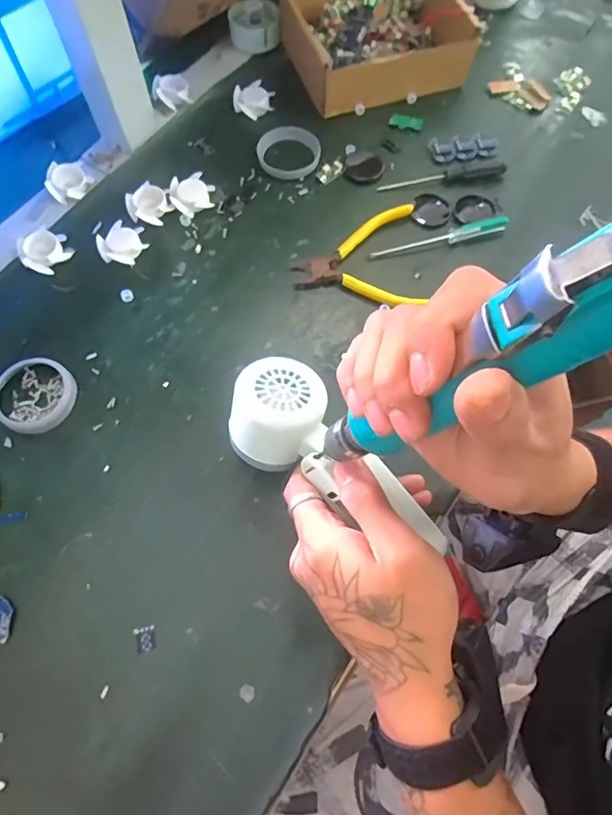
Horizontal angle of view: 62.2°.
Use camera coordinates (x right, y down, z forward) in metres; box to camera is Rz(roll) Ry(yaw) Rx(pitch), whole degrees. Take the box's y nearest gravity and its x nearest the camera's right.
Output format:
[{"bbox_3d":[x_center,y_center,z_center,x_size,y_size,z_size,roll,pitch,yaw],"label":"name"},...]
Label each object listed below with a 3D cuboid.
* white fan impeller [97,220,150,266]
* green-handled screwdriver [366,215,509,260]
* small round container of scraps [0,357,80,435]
[{"bbox_3d":[-0.156,-0.139,0.432,0.037,0.011,0.037,1,69,-2],"label":"white fan impeller"},{"bbox_3d":[0.115,-0.148,0.443,0.125,0.016,0.016,-11,70,-7],"label":"green-handled screwdriver"},{"bbox_3d":[-0.205,-0.010,0.383,0.058,0.007,0.057,1,69,-2],"label":"small round container of scraps"}]

